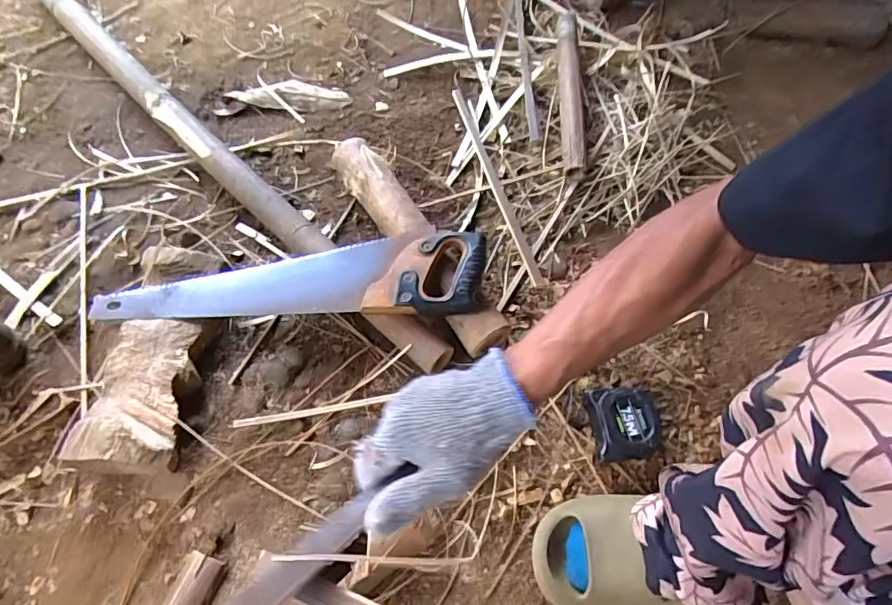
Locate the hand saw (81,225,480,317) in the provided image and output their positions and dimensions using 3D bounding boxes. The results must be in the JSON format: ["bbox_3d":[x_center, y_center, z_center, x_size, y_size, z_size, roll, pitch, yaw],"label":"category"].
[{"bbox_3d":[-0.202,-0.038,0.695,0.495,0.022,0.122,-1,62,4],"label":"hand saw"}]

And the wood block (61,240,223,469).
[{"bbox_3d":[-0.357,0.060,0.658,0.105,0.056,0.283,4,59,0],"label":"wood block"}]

